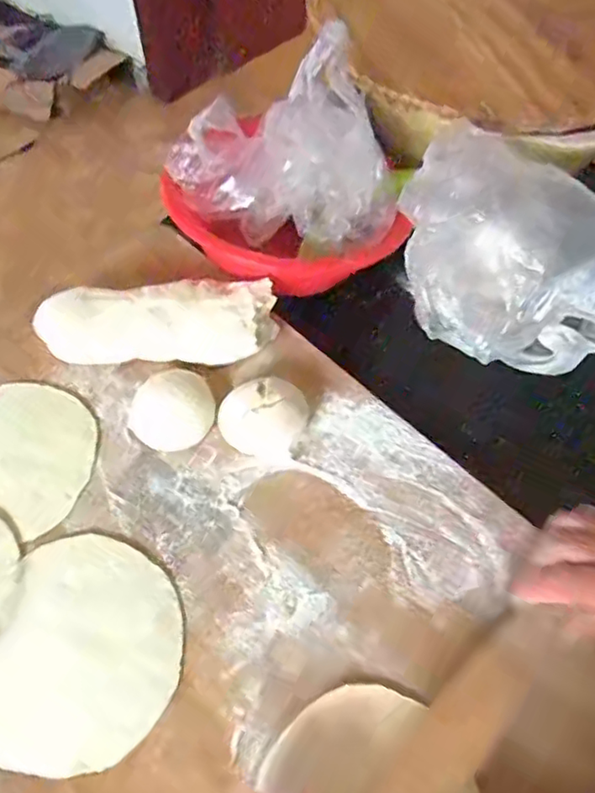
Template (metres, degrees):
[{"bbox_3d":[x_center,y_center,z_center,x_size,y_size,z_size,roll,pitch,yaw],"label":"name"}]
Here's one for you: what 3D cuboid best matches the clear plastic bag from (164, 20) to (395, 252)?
[{"bbox_3d":[-0.014,-0.209,0.513,0.187,0.175,0.075,24,60,13],"label":"clear plastic bag"}]

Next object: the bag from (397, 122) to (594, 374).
[{"bbox_3d":[0.187,-0.106,0.493,0.210,0.138,0.114,16,57,9],"label":"bag"}]

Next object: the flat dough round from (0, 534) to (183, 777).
[{"bbox_3d":[-0.143,0.167,0.408,0.128,0.004,0.141,15,57,8],"label":"flat dough round"}]

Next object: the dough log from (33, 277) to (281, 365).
[{"bbox_3d":[-0.118,-0.064,0.531,0.194,0.043,0.066,1,56,-1],"label":"dough log"}]

